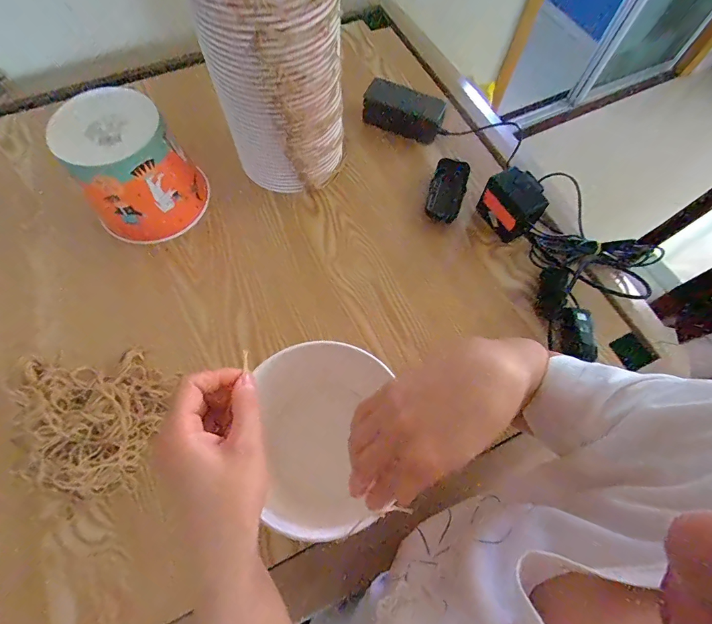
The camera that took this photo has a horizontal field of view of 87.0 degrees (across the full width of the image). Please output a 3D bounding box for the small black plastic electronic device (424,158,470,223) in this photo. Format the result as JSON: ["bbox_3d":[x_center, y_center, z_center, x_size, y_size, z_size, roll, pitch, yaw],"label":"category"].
[{"bbox_3d":[0.142,-0.190,0.582,0.054,0.025,0.102,19,70,5],"label":"small black plastic electronic device"}]

